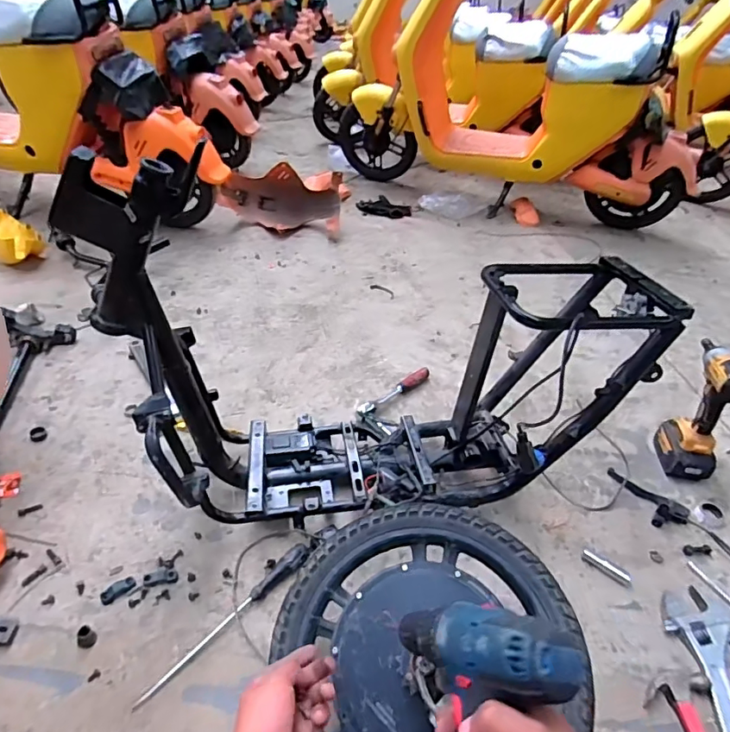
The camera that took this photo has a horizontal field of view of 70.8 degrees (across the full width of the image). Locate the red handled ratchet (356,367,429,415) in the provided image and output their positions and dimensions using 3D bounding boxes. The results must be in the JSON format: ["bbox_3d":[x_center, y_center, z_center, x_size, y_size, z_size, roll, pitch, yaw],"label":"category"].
[{"bbox_3d":[0.066,0.063,1.191,0.034,0.037,0.244,31,44,30],"label":"red handled ratchet"}]

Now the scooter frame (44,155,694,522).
[{"bbox_3d":[0.034,0.001,0.832,0.828,0.557,0.273,-4,38,-12],"label":"scooter frame"}]

